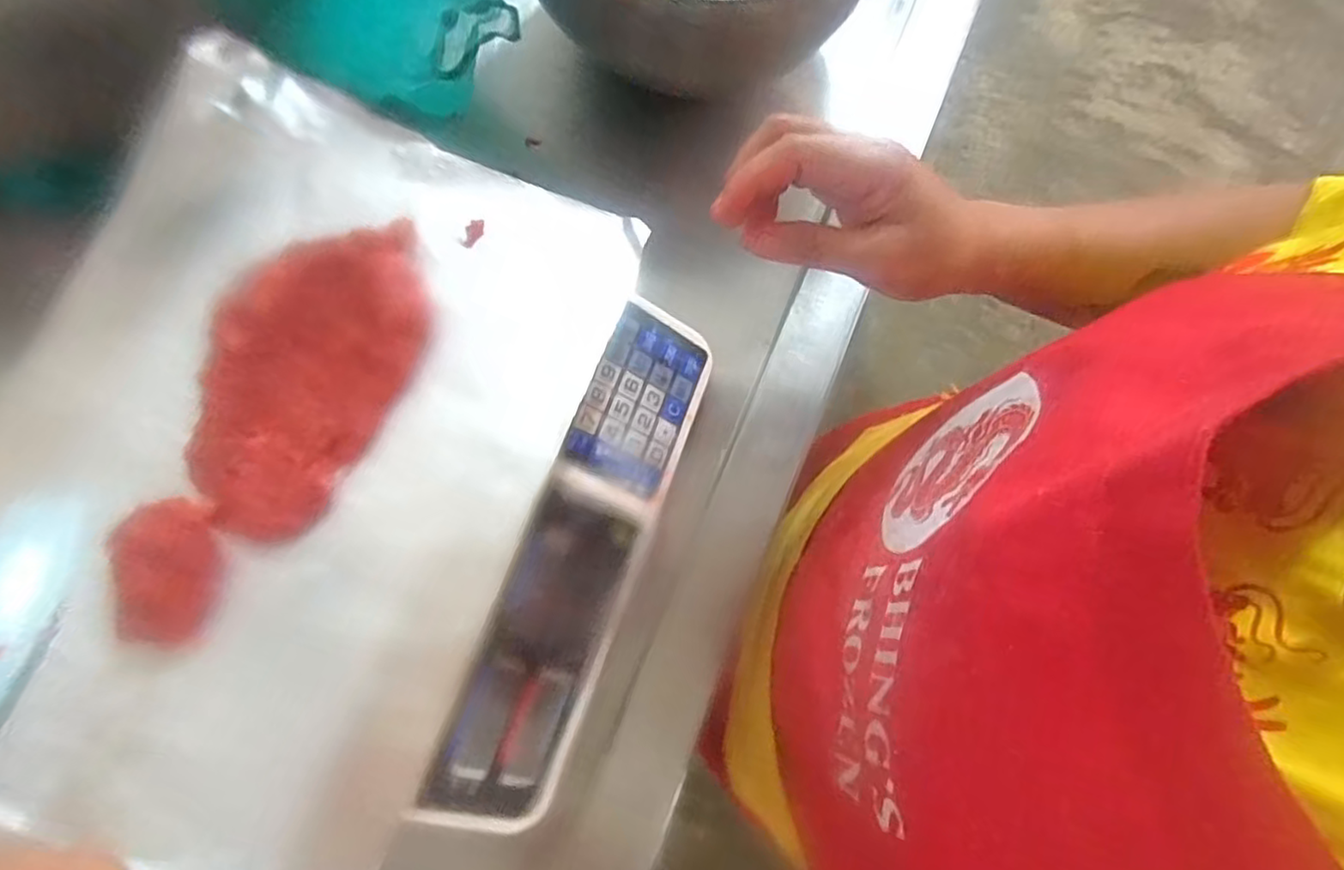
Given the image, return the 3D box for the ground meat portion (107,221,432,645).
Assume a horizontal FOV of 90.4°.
[{"bbox_3d":[-0.219,-0.013,0.363,0.101,0.031,0.238,25,75,5],"label":"ground meat portion"}]

